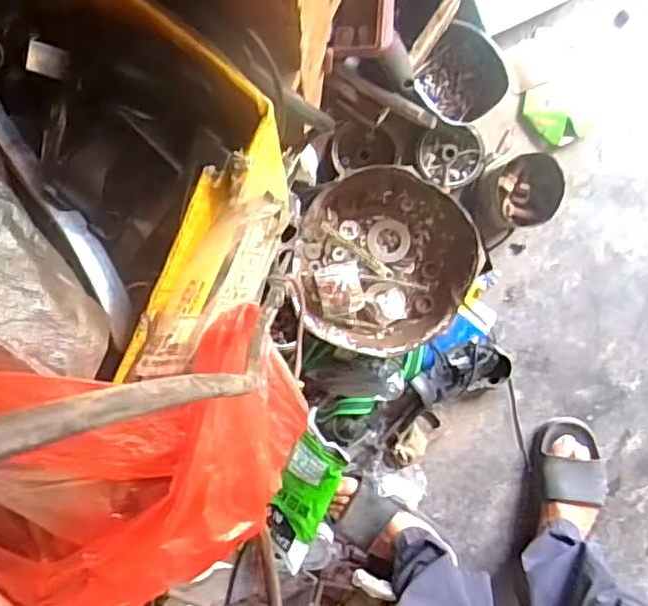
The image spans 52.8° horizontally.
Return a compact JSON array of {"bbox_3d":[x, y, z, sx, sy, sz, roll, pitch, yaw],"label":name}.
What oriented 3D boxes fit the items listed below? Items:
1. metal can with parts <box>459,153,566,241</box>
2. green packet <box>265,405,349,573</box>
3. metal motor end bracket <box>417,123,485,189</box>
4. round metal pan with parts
[{"bbox_3d":[0.283,-0.161,0.989,0.122,0.126,0.104,-32,98,5],"label":"metal can with parts"},{"bbox_3d":[-0.032,0.304,1.031,0.097,0.024,0.221,25,102,14],"label":"green packet"},{"bbox_3d":[0.196,-0.228,1.005,0.100,0.031,0.114,10,71,6],"label":"metal motor end bracket"},{"bbox_3d":[0.085,-0.059,0.955,0.253,0.060,0.257,0,100,0],"label":"round metal pan with parts"}]

